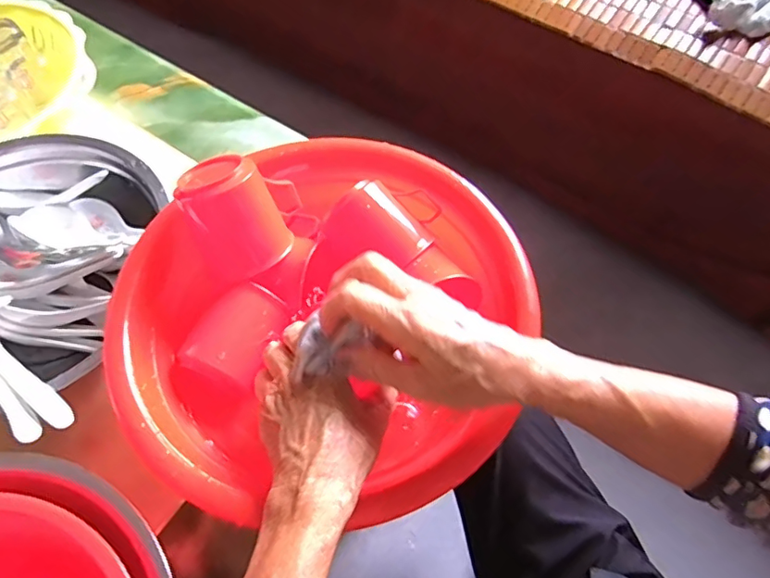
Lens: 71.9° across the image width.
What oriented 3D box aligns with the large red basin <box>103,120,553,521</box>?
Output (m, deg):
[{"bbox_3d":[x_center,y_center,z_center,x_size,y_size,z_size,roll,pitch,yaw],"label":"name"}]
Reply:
[{"bbox_3d":[-0.036,0.026,0.408,0.279,0.091,0.298,0,62,0],"label":"large red basin"}]

